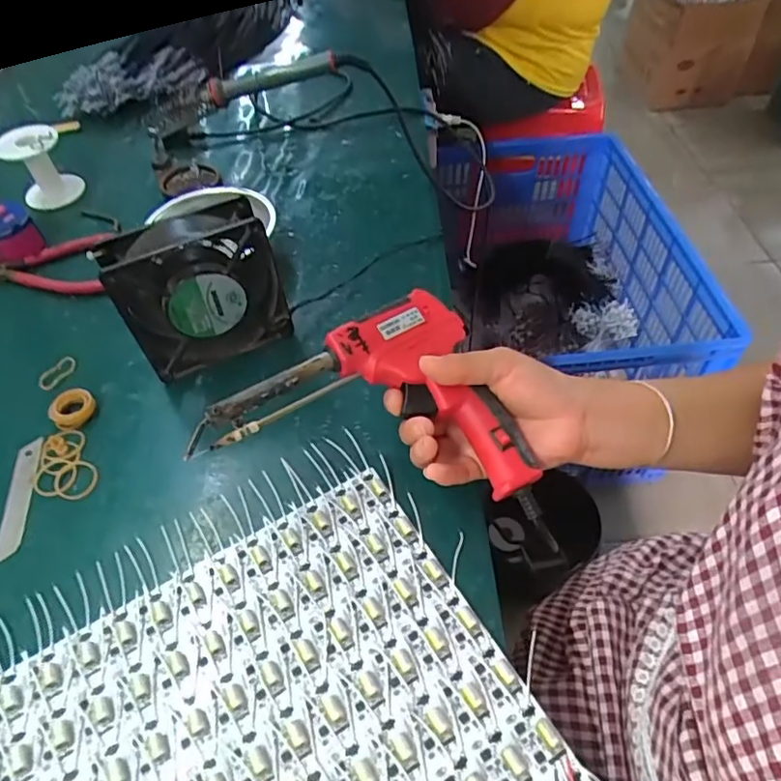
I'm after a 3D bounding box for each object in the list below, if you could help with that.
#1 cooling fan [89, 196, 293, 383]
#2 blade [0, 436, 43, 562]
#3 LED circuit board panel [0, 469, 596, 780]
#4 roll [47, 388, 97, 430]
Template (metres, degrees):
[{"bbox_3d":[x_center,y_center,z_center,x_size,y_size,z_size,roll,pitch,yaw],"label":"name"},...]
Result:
[{"bbox_3d":[-0.151,-0.077,0.463,0.121,0.120,0.043,-23,53,-13],"label":"cooling fan"},{"bbox_3d":[-0.274,0.077,0.422,0.019,0.004,0.098,-7,44,-8],"label":"blade"},{"bbox_3d":[-0.072,0.195,0.303,0.280,0.010,0.242,-27,54,-18],"label":"LED circuit board panel"},{"bbox_3d":[-0.258,0.014,0.466,0.030,0.012,0.036,29,51,28],"label":"roll"}]

